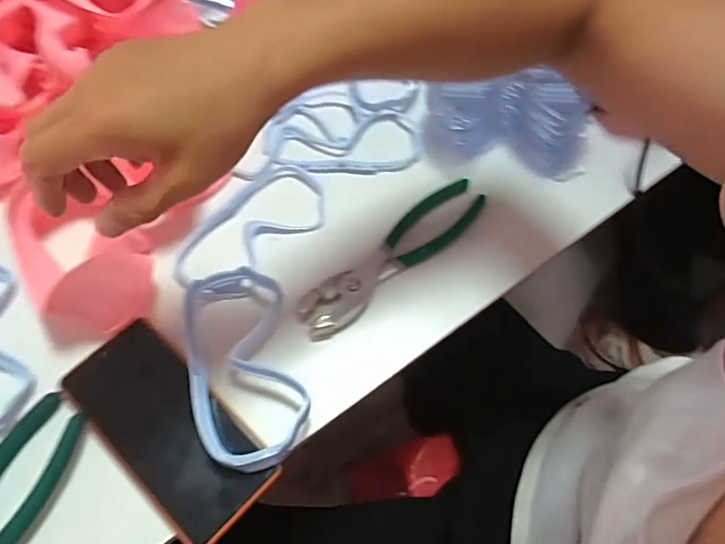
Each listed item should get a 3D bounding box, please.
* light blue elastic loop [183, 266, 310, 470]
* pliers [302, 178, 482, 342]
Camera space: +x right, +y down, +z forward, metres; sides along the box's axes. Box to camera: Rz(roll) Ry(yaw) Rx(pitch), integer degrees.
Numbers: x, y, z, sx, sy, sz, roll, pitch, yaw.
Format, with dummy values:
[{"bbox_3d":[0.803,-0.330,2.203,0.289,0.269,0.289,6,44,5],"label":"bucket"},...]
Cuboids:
[{"bbox_3d":[-0.088,0.067,0.396,0.076,0.034,0.152,-13,64,-10],"label":"light blue elastic loop"},{"bbox_3d":[0.028,-0.015,0.460,0.197,0.009,0.043,-37,71,-20],"label":"pliers"}]

